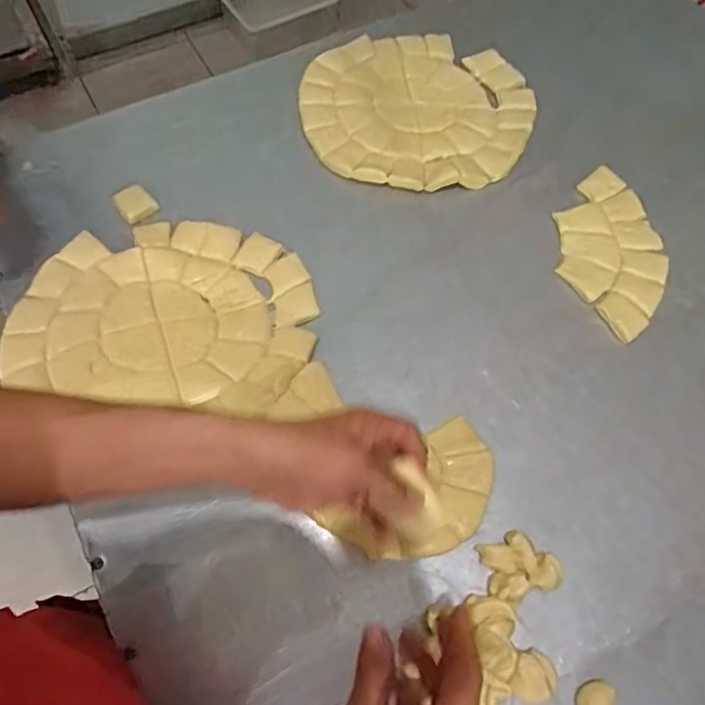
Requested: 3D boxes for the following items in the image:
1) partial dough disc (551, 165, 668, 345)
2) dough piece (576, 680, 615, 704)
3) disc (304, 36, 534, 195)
[{"bbox_3d":[0.298,-0.119,0.696,0.116,0.004,0.225,6,64,1],"label":"partial dough disc"},{"bbox_3d":[0.199,0.286,0.494,0.030,0.028,0.025,-19,66,-10],"label":"dough piece"},{"bbox_3d":[0.085,-0.325,0.792,0.296,0.010,0.267,7,64,2],"label":"disc"}]

